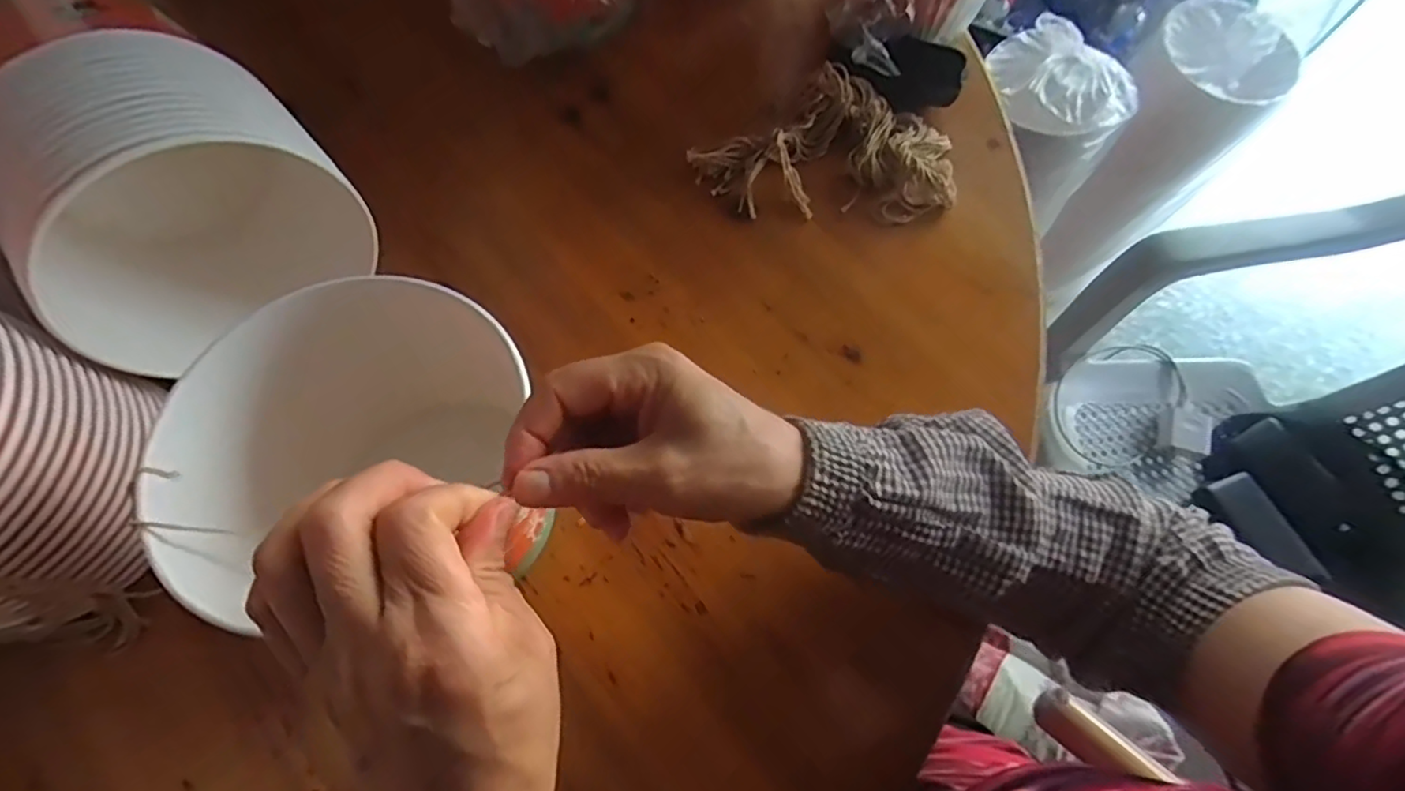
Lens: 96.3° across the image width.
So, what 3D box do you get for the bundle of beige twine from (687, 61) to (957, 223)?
[{"bbox_3d":[0.094,-0.194,0.480,0.192,0.035,0.109,2,68,2],"label":"bundle of beige twine"}]

